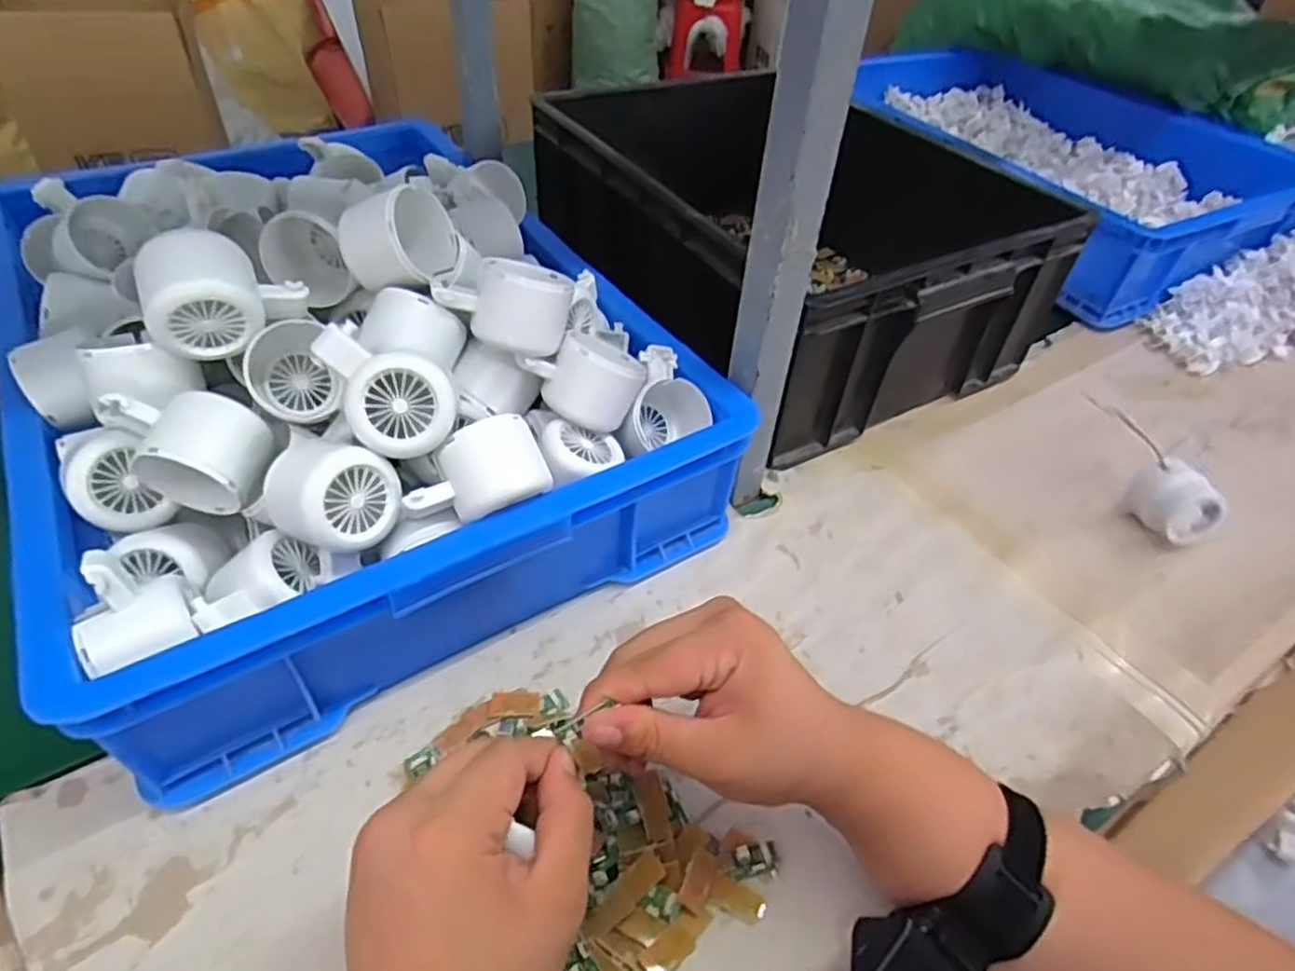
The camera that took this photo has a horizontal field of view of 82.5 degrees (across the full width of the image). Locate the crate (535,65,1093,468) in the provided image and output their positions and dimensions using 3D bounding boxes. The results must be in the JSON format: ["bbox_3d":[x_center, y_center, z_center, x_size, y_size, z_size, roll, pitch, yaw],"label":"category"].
[{"bbox_3d":[0.132,-0.267,0.763,0.341,0.164,0.460,-21,52,-24],"label":"crate"}]

